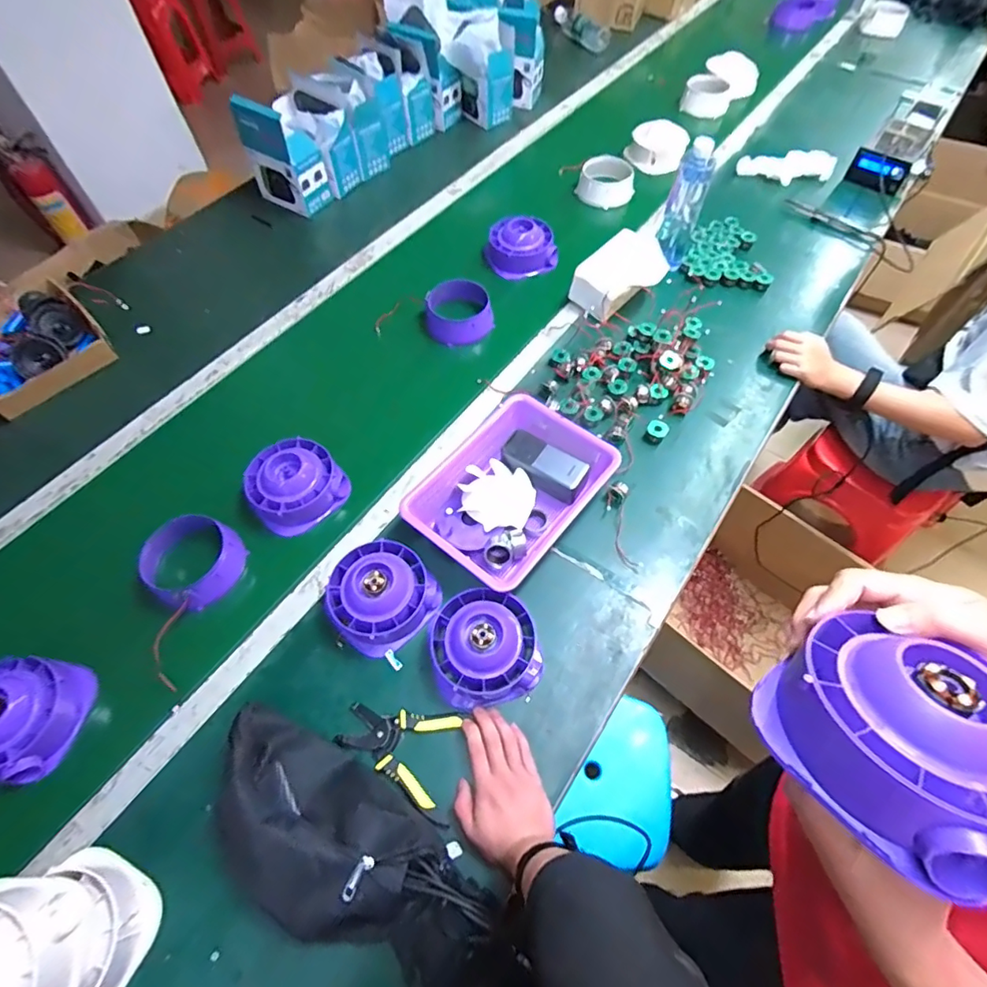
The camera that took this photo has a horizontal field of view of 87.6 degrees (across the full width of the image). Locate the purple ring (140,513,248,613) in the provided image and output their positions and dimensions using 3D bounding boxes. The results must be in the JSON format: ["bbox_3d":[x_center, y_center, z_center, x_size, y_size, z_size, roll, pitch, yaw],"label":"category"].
[{"bbox_3d":[-0.428,0.098,0.736,0.120,0.069,0.122,0,60,0],"label":"purple ring"}]

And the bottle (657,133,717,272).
[{"bbox_3d":[0.350,-0.526,0.948,0.062,0.207,0.057,23,63,14],"label":"bottle"}]

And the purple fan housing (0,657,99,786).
[{"bbox_3d":[-0.576,0.267,0.619,0.130,0.062,0.131,7,60,4],"label":"purple fan housing"}]

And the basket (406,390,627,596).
[{"bbox_3d":[0.029,-0.006,0.760,0.208,0.059,0.275,35,66,19],"label":"basket"}]

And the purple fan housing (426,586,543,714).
[{"bbox_3d":[-0.014,0.185,0.632,0.131,0.060,0.132,0,60,0],"label":"purple fan housing"}]

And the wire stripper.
[{"bbox_3d":[-0.110,0.301,0.612,0.151,0.020,0.112,18,61,10],"label":"wire stripper"}]

